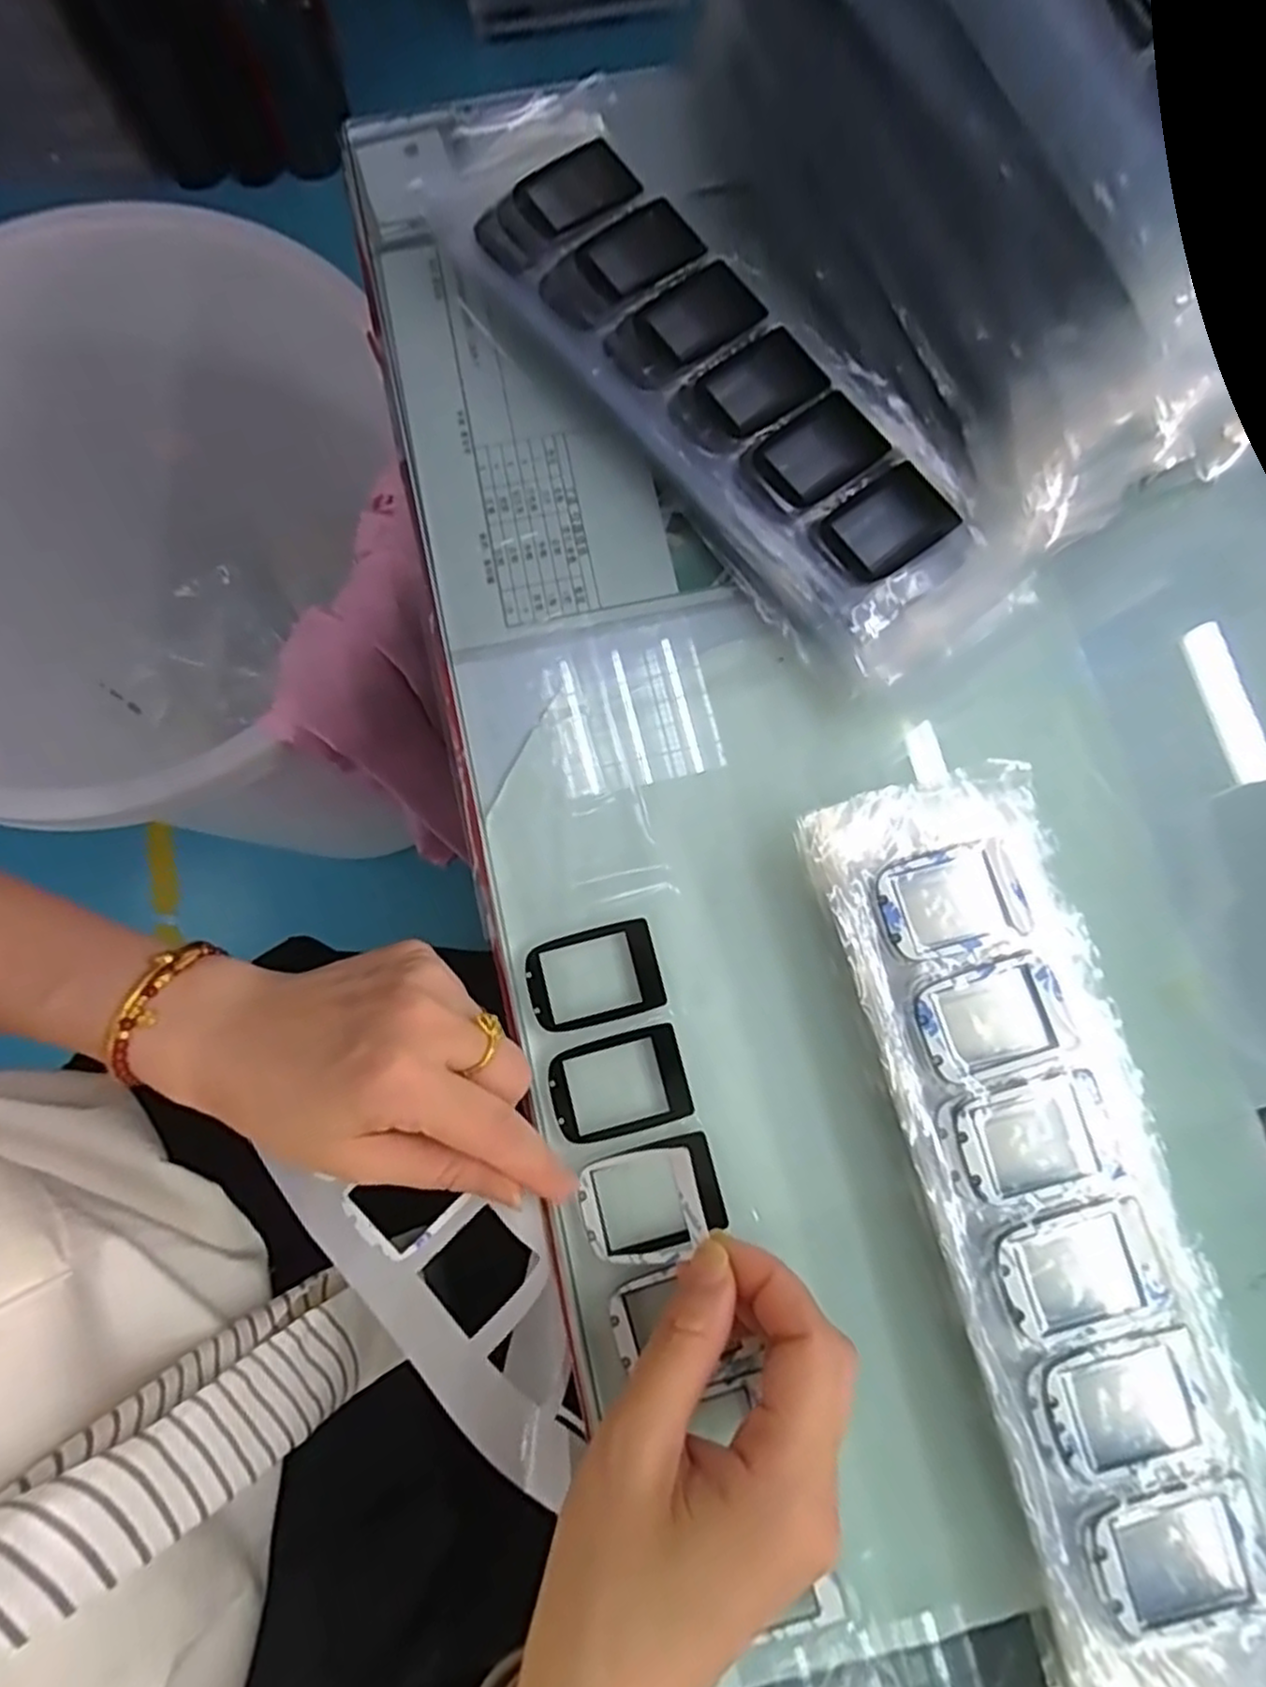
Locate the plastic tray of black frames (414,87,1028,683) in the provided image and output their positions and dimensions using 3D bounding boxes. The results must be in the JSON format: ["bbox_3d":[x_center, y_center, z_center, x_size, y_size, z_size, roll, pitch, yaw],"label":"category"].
[{"bbox_3d":[0.025,-0.211,0.324,0.102,0.039,0.343,-36,81,-6],"label":"plastic tray of black frames"}]

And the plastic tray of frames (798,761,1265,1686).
[{"bbox_3d":[0.143,0.128,0.248,0.086,0.030,0.310,-13,80,-2],"label":"plastic tray of frames"}]

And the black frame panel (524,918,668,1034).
[{"bbox_3d":[-0.016,0.052,0.282,0.051,0.004,0.036,-15,80,-3],"label":"black frame panel"}]

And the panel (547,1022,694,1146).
[{"bbox_3d":[-0.005,0.092,0.274,0.051,0.004,0.036,-15,80,-3],"label":"panel"}]

